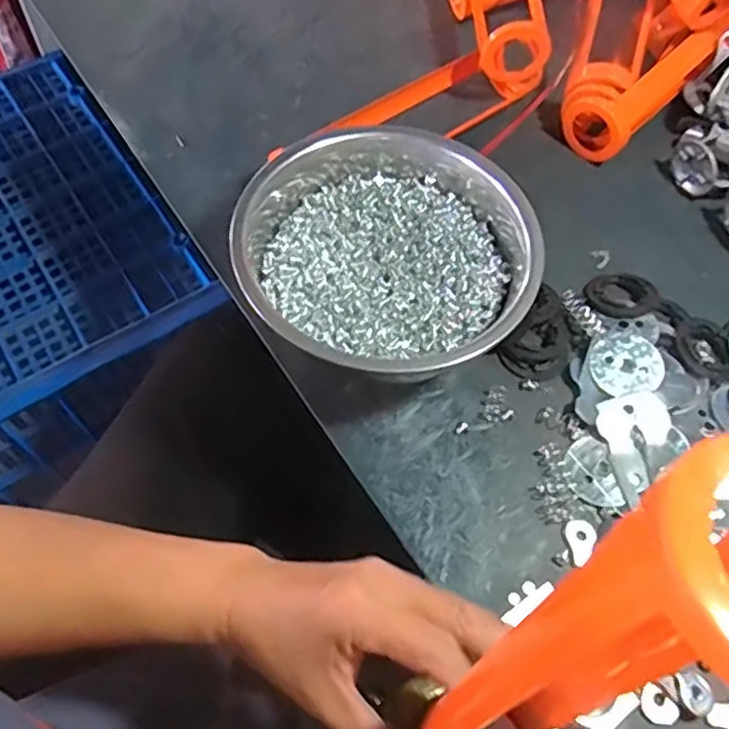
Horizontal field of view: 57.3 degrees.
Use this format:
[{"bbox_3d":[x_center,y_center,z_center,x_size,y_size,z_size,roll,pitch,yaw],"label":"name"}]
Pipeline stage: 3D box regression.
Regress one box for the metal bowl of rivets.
[{"bbox_3d":[0.014,-0.064,0.437,0.178,0.077,0.172,1,62,-1],"label":"metal bowl of rivets"}]

